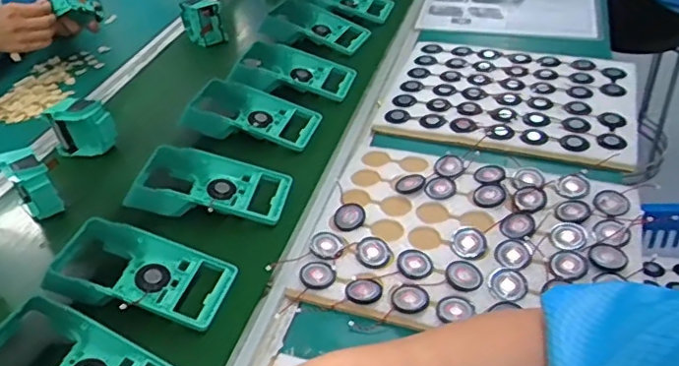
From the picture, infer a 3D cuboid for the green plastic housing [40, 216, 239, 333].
[{"bbox_3d":[-0.206,0.093,0.587,0.186,0.043,0.095,6,42,14],"label":"green plastic housing"}]

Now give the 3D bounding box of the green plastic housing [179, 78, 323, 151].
[{"bbox_3d":[-0.119,-0.096,0.802,0.187,0.044,0.096,10,43,17],"label":"green plastic housing"}]

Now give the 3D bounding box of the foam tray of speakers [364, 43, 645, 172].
[{"bbox_3d":[0.240,-0.132,0.800,0.318,0.012,0.279,12,44,19],"label":"foam tray of speakers"}]

